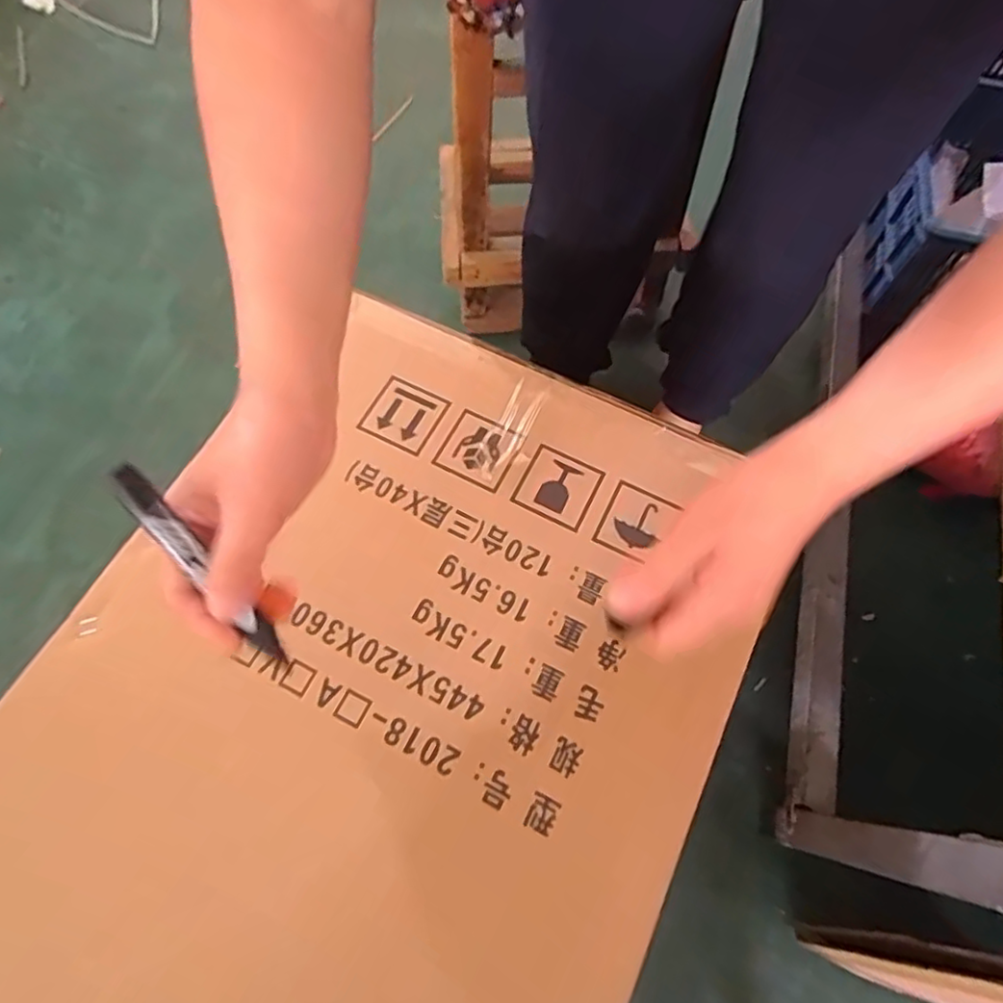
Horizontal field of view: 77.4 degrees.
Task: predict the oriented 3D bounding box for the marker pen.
[{"bbox_3d":[-0.134,0.030,0.281,0.012,0.012,0.107,-39,104,-15],"label":"marker pen"}]

